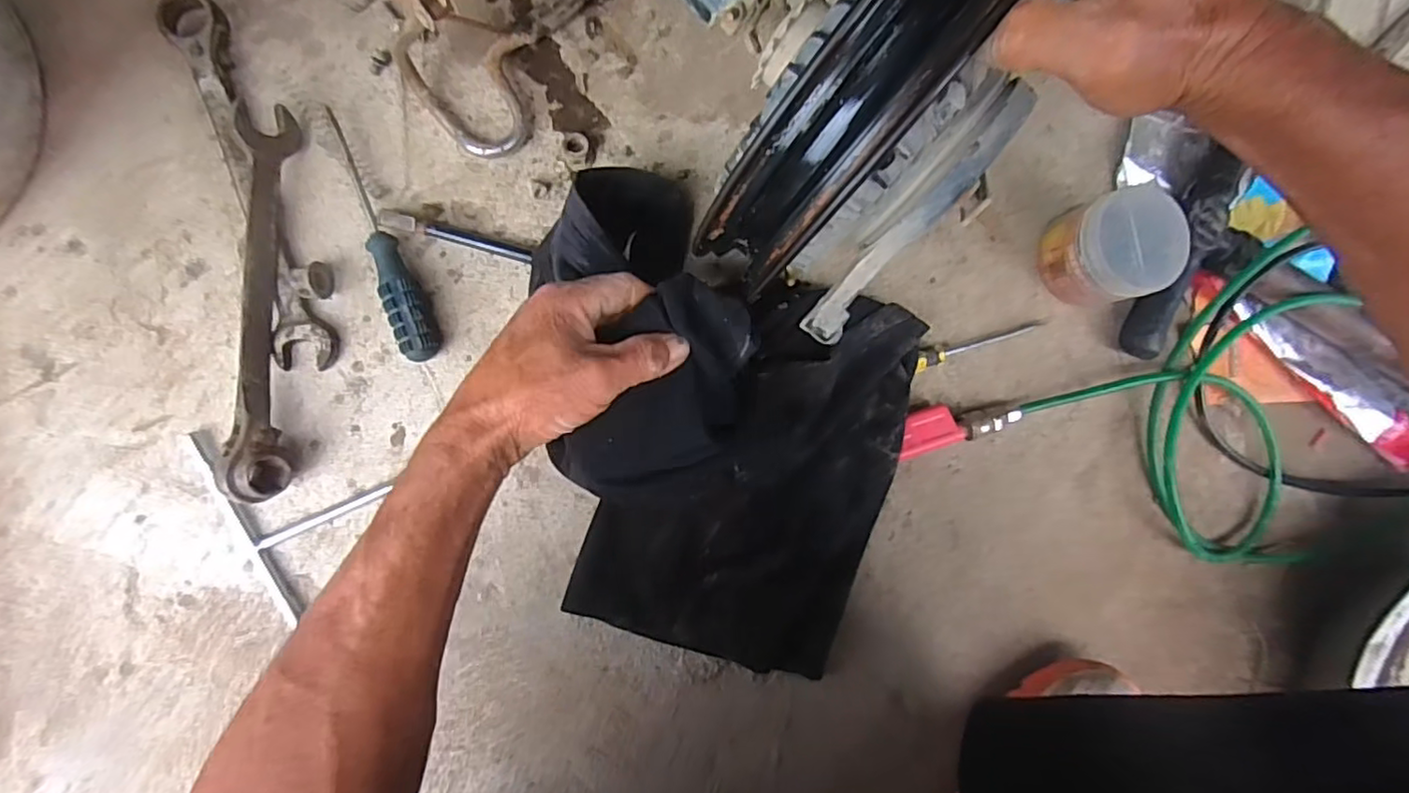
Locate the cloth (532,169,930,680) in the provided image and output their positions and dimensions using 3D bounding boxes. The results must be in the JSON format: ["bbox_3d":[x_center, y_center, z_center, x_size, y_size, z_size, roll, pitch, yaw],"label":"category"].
[{"bbox_3d":[0.011,0.036,0.431,0.294,0.124,0.317,19,90,-7],"label":"cloth"}]

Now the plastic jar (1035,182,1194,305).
[{"bbox_3d":[0.332,-0.122,0.504,0.095,0.058,0.083,-25,97,-5],"label":"plastic jar"}]

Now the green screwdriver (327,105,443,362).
[{"bbox_3d":[-0.237,-0.117,0.460,0.026,0.031,0.187,-19,87,-7],"label":"green screwdriver"}]

